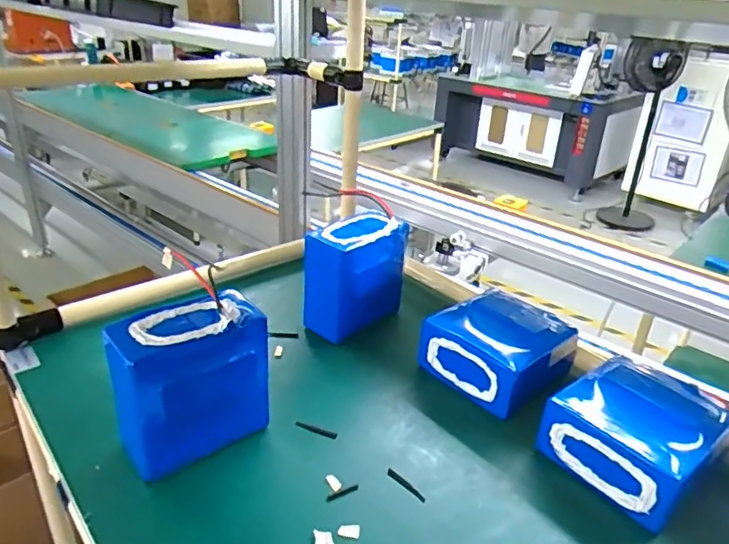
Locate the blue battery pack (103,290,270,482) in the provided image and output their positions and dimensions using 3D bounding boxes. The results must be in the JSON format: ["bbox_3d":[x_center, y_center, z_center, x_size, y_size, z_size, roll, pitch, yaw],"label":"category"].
[{"bbox_3d":[-0.185,0.123,0.608,0.156,0.167,0.089,-21,36,-38],"label":"blue battery pack"}]

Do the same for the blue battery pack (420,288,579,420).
[{"bbox_3d":[0.177,0.098,0.752,0.149,0.084,0.142,-17,34,-34],"label":"blue battery pack"}]

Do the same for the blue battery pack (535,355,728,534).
[{"bbox_3d":[0.297,0.171,0.623,0.151,0.083,0.147,-19,35,-36],"label":"blue battery pack"}]

